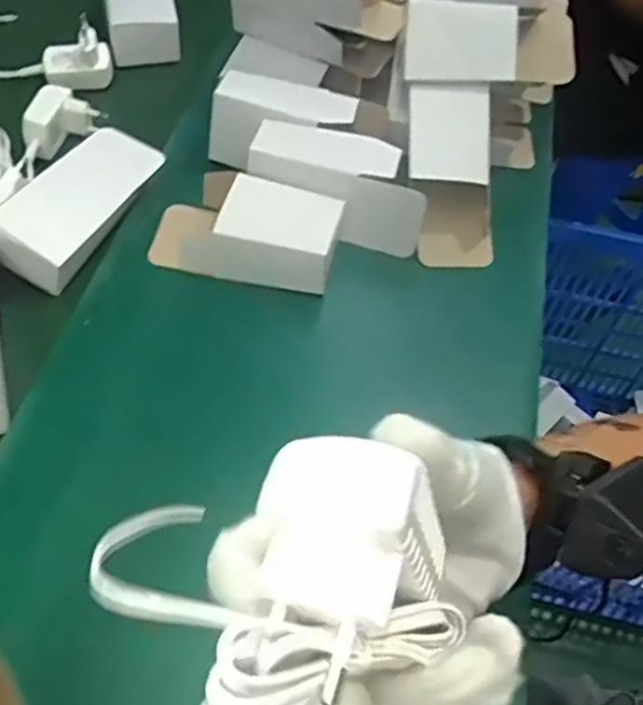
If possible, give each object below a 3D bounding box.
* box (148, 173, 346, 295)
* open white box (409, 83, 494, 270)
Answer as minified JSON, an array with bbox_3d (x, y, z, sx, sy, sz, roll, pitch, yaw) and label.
[{"bbox_3d":[-0.060,-0.097,0.537,0.143,0.044,0.071,9,56,4],"label":"box"},{"bbox_3d":[0.105,-0.140,0.549,0.068,0.041,0.144,-6,94,-6],"label":"open white box"}]

